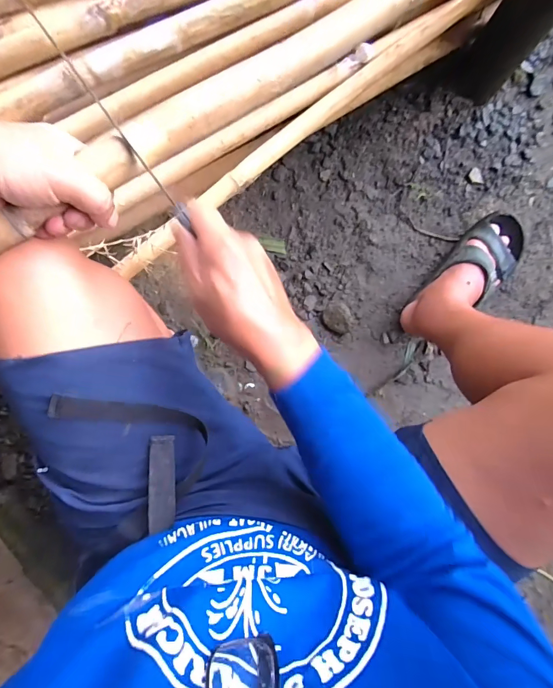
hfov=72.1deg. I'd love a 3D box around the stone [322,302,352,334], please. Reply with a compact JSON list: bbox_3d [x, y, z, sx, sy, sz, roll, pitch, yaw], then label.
[{"bbox_3d":[0.121,-0.052,0.746,0.054,0.037,0.062,-39,93,1],"label":"stone"}]

